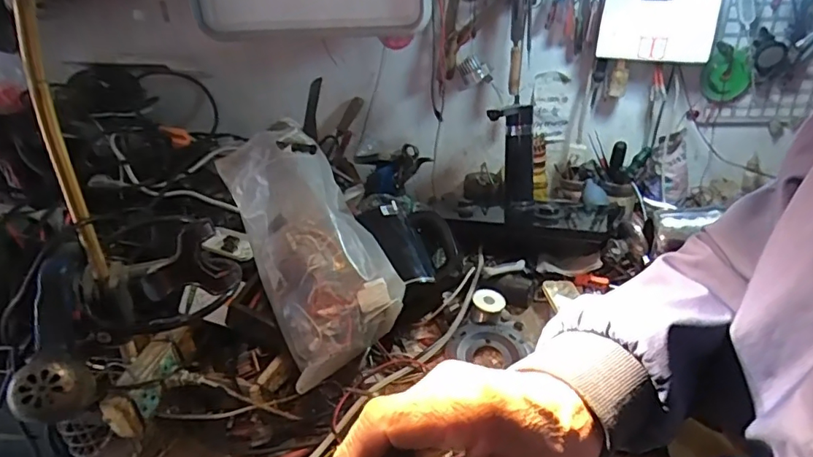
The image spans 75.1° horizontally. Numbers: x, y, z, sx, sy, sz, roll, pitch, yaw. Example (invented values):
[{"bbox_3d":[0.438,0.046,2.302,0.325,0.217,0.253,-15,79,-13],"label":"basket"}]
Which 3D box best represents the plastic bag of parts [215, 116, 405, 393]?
[{"bbox_3d":[-0.121,0.022,0.714,0.170,0.097,0.332,-17,73,-26],"label":"plastic bag of parts"}]

